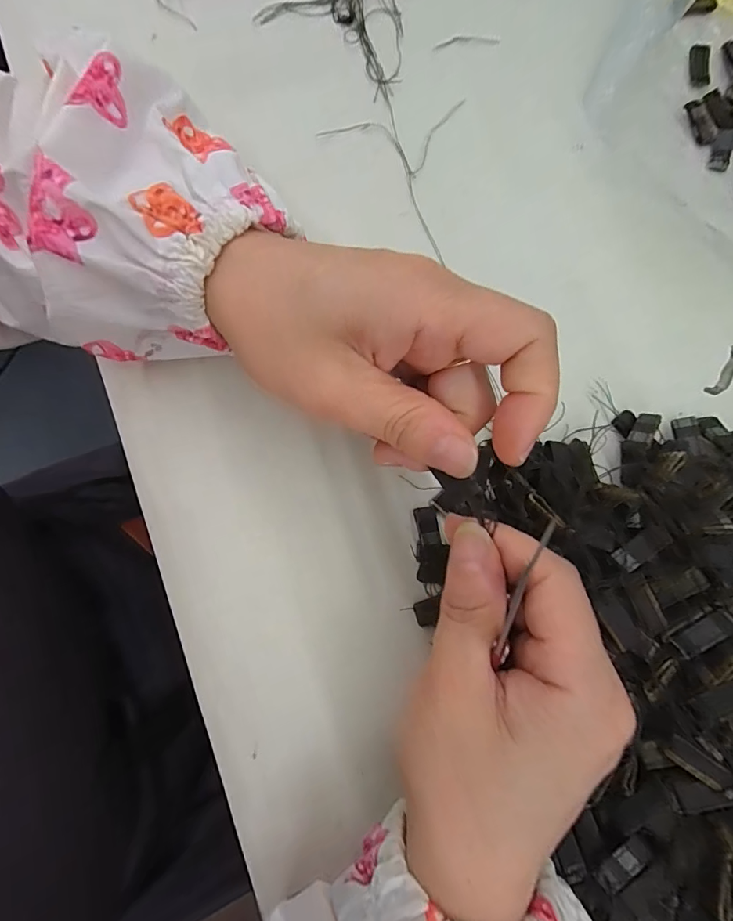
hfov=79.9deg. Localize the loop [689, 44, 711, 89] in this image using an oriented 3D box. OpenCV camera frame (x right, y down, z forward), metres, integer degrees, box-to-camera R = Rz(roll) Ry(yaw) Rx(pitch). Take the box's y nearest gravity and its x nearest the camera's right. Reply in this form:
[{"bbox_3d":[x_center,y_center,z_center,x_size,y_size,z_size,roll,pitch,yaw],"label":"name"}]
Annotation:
[{"bbox_3d":[0.192,-0.227,0.252,0.011,0.005,0.025,1,79,0],"label":"loop"}]

